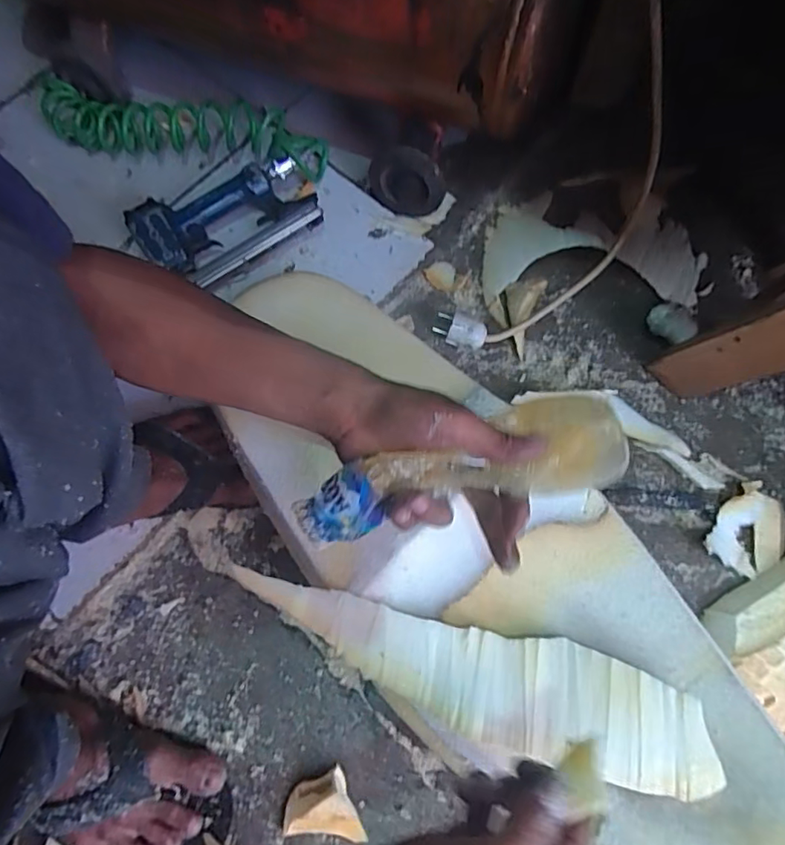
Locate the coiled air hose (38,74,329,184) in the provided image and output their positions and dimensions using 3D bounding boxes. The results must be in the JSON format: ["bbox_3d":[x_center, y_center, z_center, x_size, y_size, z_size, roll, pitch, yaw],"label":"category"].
[{"bbox_3d":[-0.268,-0.374,0.713,0.375,0.061,0.084,9,72,4],"label":"coiled air hose"}]

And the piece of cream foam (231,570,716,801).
[{"bbox_3d":[0.054,0.191,0.426,0.355,0.025,0.080,14,73,6],"label":"piece of cream foam"}]

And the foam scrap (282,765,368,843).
[{"bbox_3d":[-0.067,0.361,0.512,0.067,0.022,0.062,-22,73,-6],"label":"foam scrap"}]

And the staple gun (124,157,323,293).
[{"bbox_3d":[-0.194,-0.239,0.679,0.207,0.056,0.114,-31,74,-8],"label":"staple gun"}]

